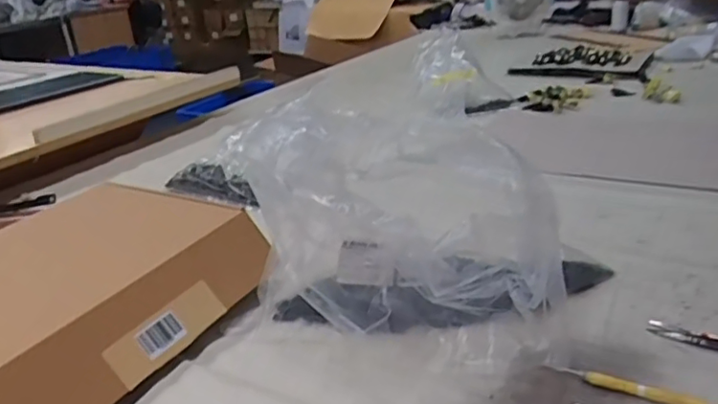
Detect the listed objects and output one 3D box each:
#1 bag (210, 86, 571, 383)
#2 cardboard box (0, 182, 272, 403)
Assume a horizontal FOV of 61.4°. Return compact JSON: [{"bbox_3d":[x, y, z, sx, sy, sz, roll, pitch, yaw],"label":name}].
[{"bbox_3d":[0.062,0.011,0.672,0.298,0.222,0.223,5,24,20],"label":"bag"},{"bbox_3d":[-0.309,0.108,0.663,0.290,0.092,0.372,10,26,29],"label":"cardboard box"}]

